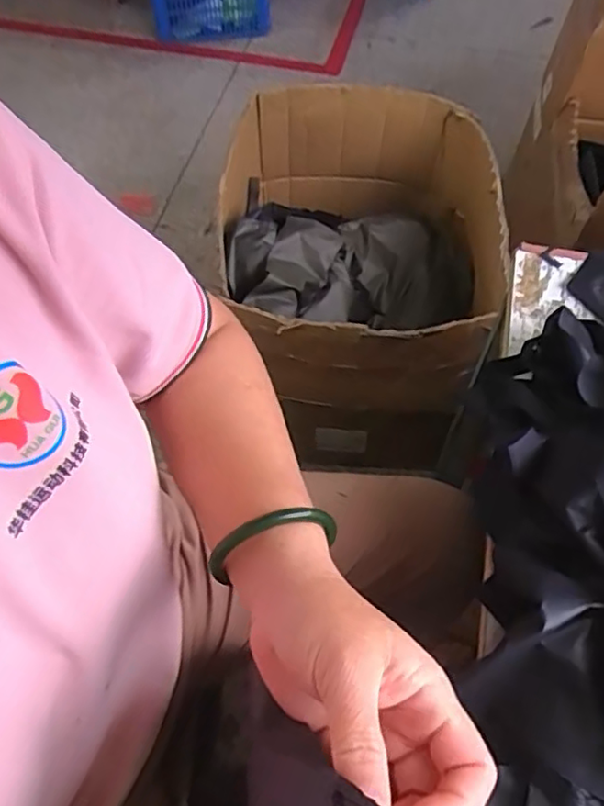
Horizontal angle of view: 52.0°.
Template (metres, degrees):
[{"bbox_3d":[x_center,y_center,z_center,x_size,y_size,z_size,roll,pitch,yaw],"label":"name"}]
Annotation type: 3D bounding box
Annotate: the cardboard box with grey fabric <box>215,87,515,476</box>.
[{"bbox_3d":[0.107,-0.272,1.169,0.455,0.323,0.594,5,58,3],"label":"cardboard box with grey fabric"}]

